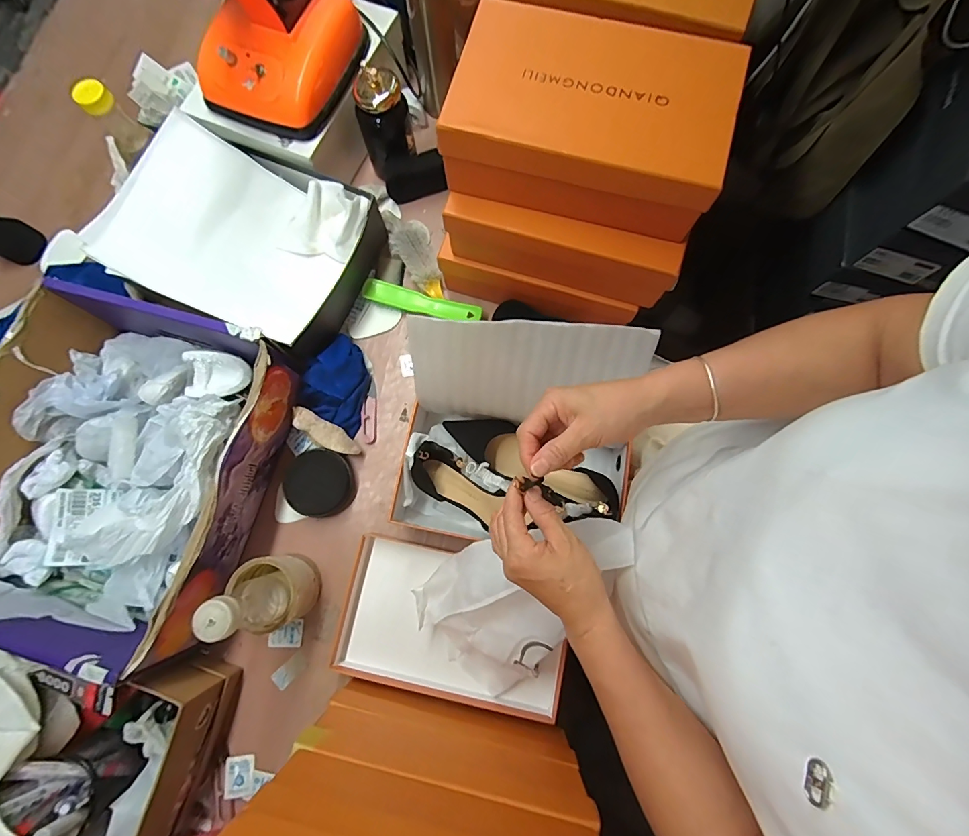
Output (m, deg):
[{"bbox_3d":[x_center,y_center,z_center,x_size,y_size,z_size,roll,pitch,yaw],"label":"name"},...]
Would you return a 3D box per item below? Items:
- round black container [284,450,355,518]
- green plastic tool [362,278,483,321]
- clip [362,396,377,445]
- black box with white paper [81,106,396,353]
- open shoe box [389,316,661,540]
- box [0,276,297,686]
[{"bbox_3d":[-0.233,0.093,0.611,0.087,0.028,0.091,0,78,0],"label":"round black container"},{"bbox_3d":[-0.098,-0.180,0.665,0.187,0.014,0.036,17,79,4],"label":"green plastic tool"},{"bbox_3d":[-0.172,0.003,0.646,0.021,0.006,0.072,-3,78,0],"label":"clip"},{"bbox_3d":[-0.346,-0.261,0.636,0.315,0.108,0.255,24,79,5],"label":"black box with white paper"},{"bbox_3d":[0.039,0.029,0.533,0.284,0.197,0.223,3,78,1],"label":"open shoe box"},{"bbox_3d":[-0.467,0.063,0.551,0.332,0.119,0.399,14,78,3],"label":"box"}]

